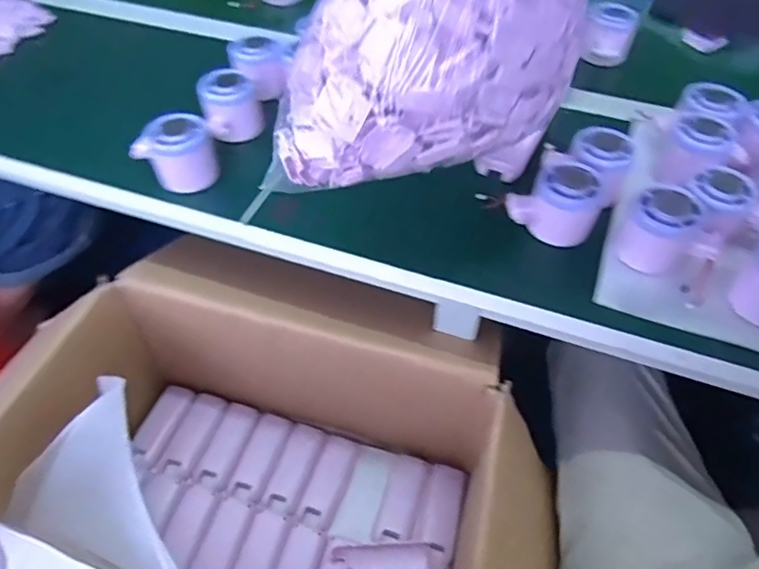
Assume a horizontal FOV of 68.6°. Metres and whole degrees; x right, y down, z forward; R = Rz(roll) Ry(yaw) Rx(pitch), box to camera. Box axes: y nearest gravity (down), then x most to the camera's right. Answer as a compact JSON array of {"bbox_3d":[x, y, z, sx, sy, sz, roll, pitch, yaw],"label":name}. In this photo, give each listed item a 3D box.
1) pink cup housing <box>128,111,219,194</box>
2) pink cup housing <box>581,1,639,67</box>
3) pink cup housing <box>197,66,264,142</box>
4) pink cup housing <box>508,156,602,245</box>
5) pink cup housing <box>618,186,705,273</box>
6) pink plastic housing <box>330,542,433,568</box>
[{"bbox_3d":[-0.195,-0.124,0.530,0.071,0.051,0.056,-18,53,-14],"label":"pink cup housing"},{"bbox_3d":[0.281,-0.306,0.683,0.058,0.054,0.057,18,53,14],"label":"pink cup housing"},{"bbox_3d":[-0.154,-0.186,0.579,0.060,0.051,0.076,-13,52,-10],"label":"pink cup housing"},{"bbox_3d":[0.157,-0.075,0.497,0.076,0.053,0.060,18,53,15],"label":"pink cup housing"},{"bbox_3d":[0.233,-0.044,0.465,0.050,0.059,0.052,26,55,20],"label":"pink cup housing"},{"bbox_3d":[0.003,0.293,0.579,0.103,0.023,0.046,-2,51,-1],"label":"pink plastic housing"}]

